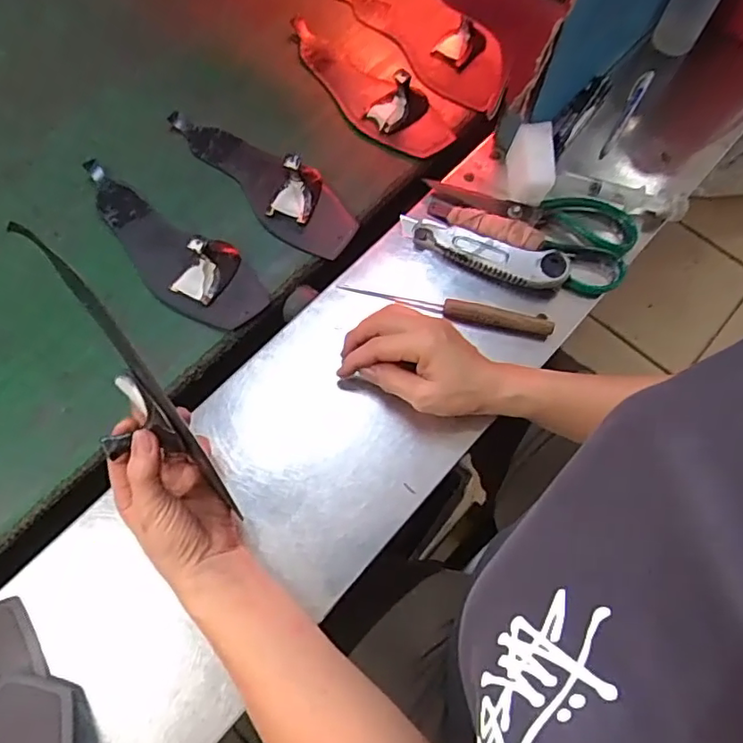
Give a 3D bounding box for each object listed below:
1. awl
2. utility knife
[{"bbox_3d":[0.069,-0.059,0.536,0.195,0.017,0.019,9,68,2],"label":"awl"},{"bbox_3d":[0.105,-0.113,0.553,0.161,0.026,0.039,19,69,6],"label":"utility knife"}]

